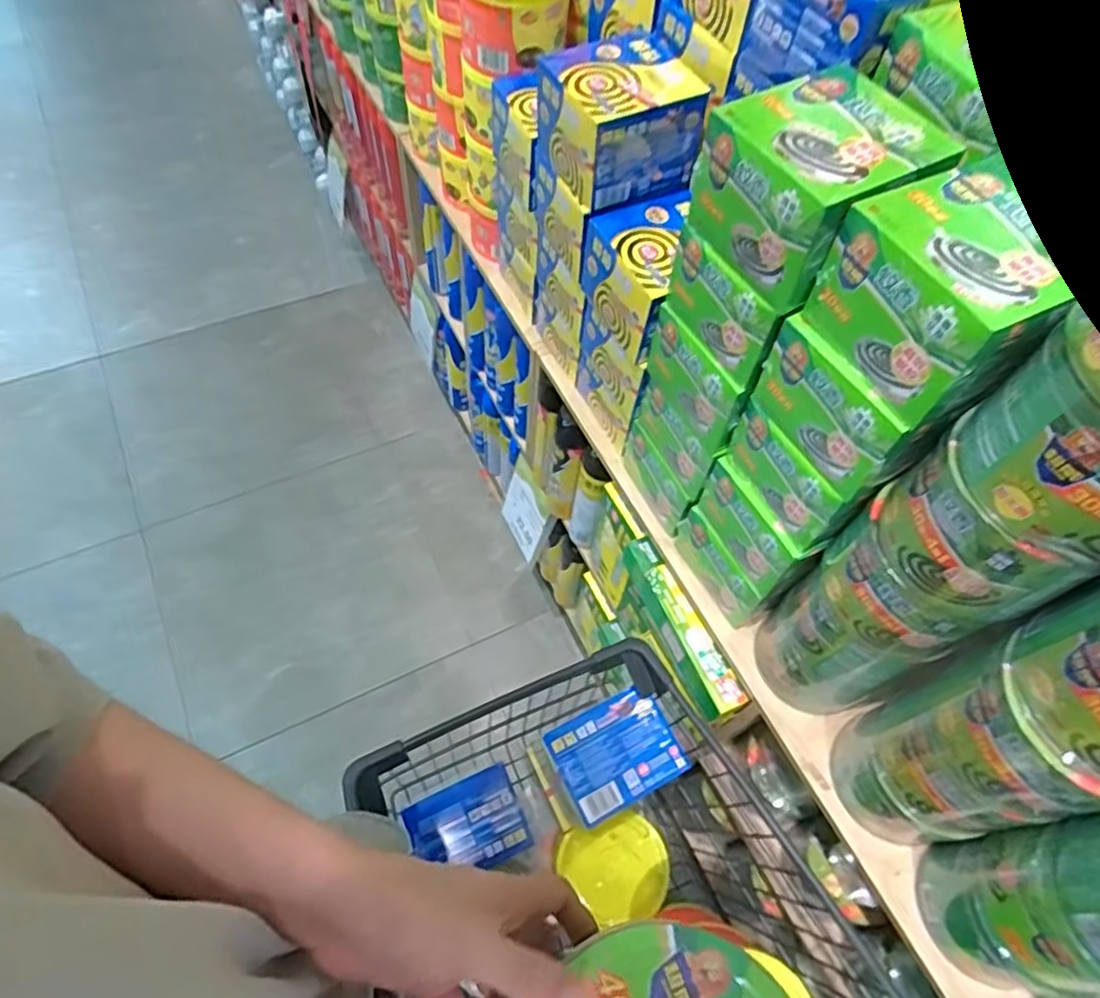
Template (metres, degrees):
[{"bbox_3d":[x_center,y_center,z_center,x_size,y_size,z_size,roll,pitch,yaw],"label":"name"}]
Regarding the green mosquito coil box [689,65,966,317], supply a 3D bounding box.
[{"bbox_3d":[0.203,-0.243,0.537,0.122,0.111,0.130,-24,64,-18],"label":"green mosquito coil box"}]

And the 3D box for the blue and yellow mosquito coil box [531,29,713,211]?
[{"bbox_3d":[0.071,-0.418,0.748,0.132,0.114,0.142,-18,62,-15],"label":"blue and yellow mosquito coil box"}]

